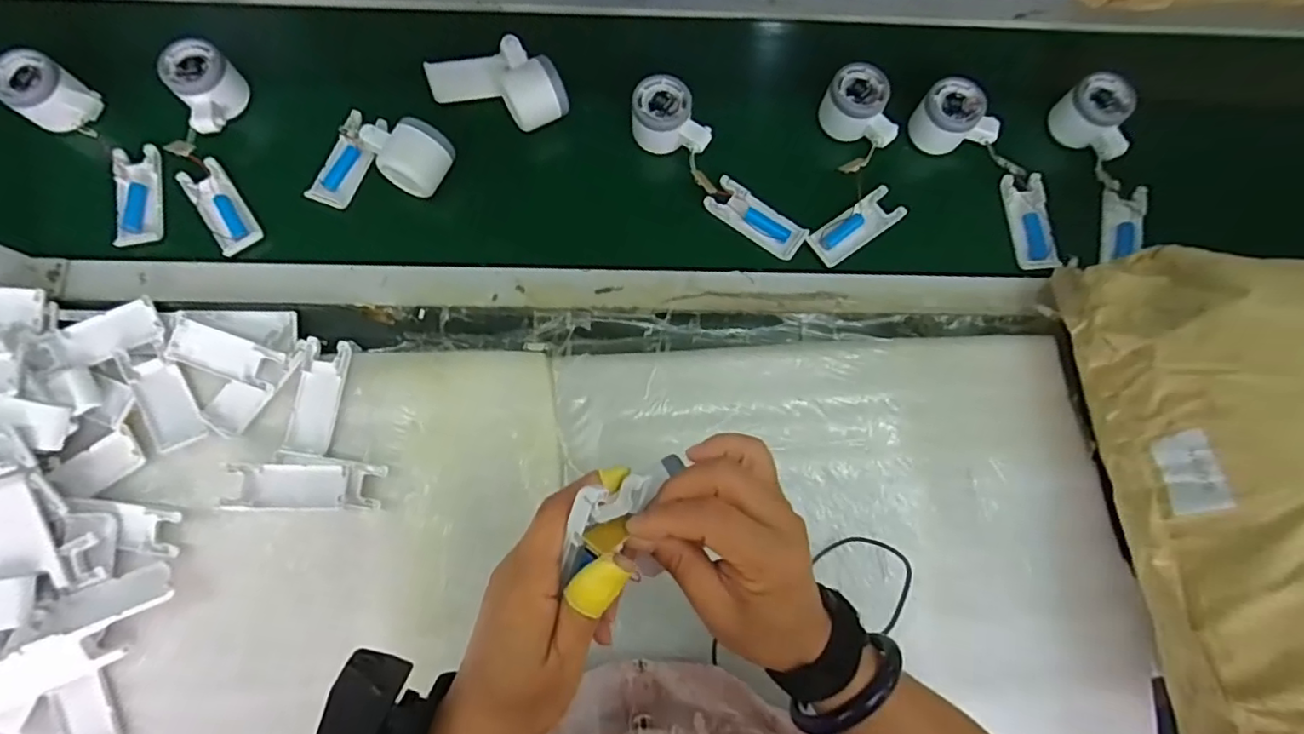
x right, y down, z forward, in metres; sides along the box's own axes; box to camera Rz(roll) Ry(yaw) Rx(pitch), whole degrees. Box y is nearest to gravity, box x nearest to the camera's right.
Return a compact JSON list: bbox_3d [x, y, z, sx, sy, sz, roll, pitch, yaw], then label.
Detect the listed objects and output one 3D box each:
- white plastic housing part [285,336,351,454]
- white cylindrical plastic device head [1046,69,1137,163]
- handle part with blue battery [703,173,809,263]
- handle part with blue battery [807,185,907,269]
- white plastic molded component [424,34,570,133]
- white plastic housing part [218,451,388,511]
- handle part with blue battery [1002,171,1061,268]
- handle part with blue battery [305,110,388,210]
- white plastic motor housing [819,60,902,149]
[{"bbox_3d":[-0.302,0.026,0.544,0.040,0.010,0.101,7,76,0],"label":"white plastic housing part"},{"bbox_3d":[0.470,-0.258,0.630,0.050,0.053,0.086,-26,78,-8],"label":"white cylindrical plastic device head"},{"bbox_3d":[0.107,-0.151,0.610,0.105,0.013,0.043,35,77,7],"label":"handle part with blue battery"},{"bbox_3d":[0.209,-0.143,0.613,0.102,0.010,0.041,-35,79,-10],"label":"handle part with blue battery"},{"bbox_3d":[-0.156,-0.289,0.616,0.145,0.062,0.063,20,76,3],"label":"white plastic molded component"},{"bbox_3d":[-0.299,0.099,0.521,0.123,0.020,0.047,0,76,-2],"label":"white plastic housing part"},{"bbox_3d":[0.392,-0.149,0.622,0.042,0.019,0.107,-2,76,-2],"label":"handle part with blue battery"},{"bbox_3d":[-0.308,-0.211,0.612,0.041,0.018,0.103,21,76,3],"label":"handle part with blue battery"},{"bbox_3d":[0.221,-0.268,0.624,0.085,0.046,0.057,35,77,7],"label":"white plastic motor housing"}]

